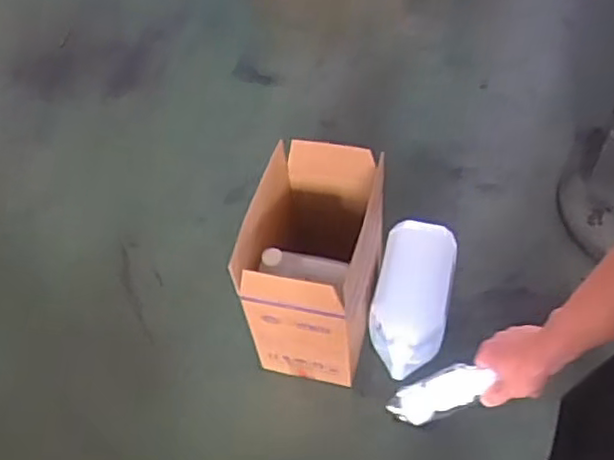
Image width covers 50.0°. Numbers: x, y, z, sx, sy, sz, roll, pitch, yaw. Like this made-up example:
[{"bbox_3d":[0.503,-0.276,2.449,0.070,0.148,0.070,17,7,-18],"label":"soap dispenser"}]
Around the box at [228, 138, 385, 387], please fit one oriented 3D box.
[{"bbox_3d":[0.033,0.076,1.537,0.281,0.413,0.387,11,56,13],"label":"box"}]

